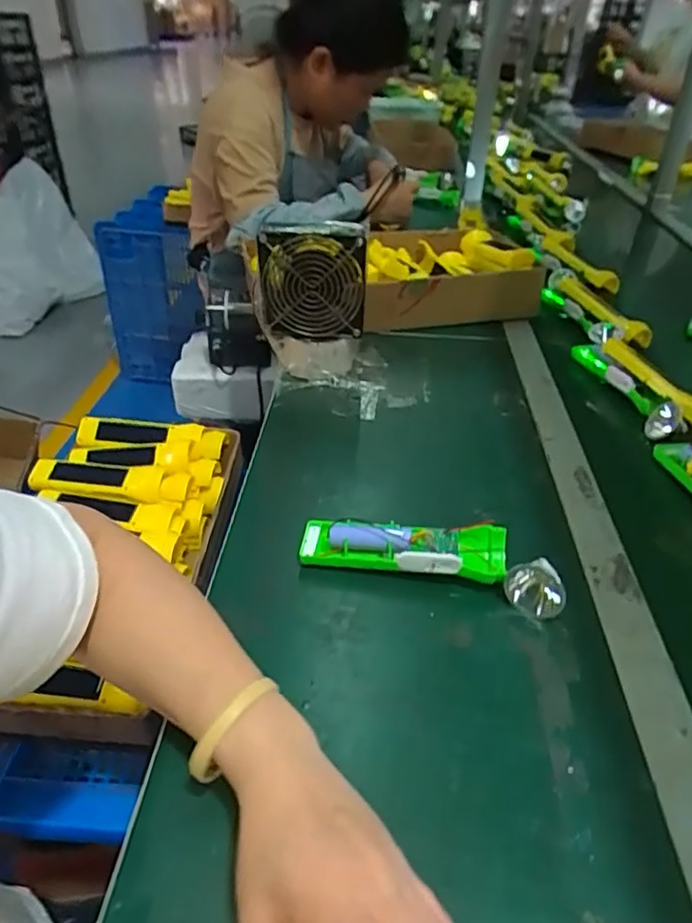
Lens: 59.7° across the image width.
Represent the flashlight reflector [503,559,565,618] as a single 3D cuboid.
[{"bbox_3d":[0.142,0.097,0.454,0.043,0.035,0.032,15,38,18],"label":"flashlight reflector"}]

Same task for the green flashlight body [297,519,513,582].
[{"bbox_3d":[0.045,0.071,0.488,0.163,0.037,0.048,6,37,6],"label":"green flashlight body"}]

